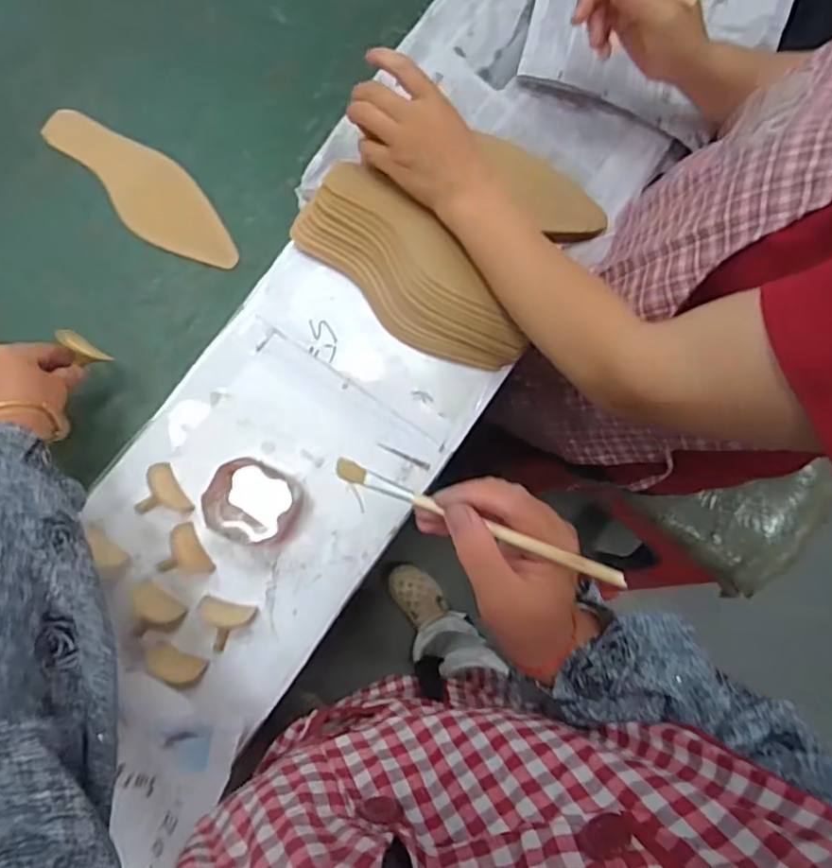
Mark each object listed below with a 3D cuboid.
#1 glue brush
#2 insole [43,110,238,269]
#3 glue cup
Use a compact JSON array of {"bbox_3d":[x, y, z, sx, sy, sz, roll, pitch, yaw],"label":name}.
[{"bbox_3d":[0.029,0.046,0.334,0.165,0.005,0.010,20,82,18],"label":"glue brush"},{"bbox_3d":[-0.278,-0.253,0.636,0.075,0.010,0.232,-44,85,-6],"label":"insole"},{"bbox_3d":[-0.137,0.059,0.533,0.069,0.070,0.064,1,83,-6],"label":"glue cup"}]

